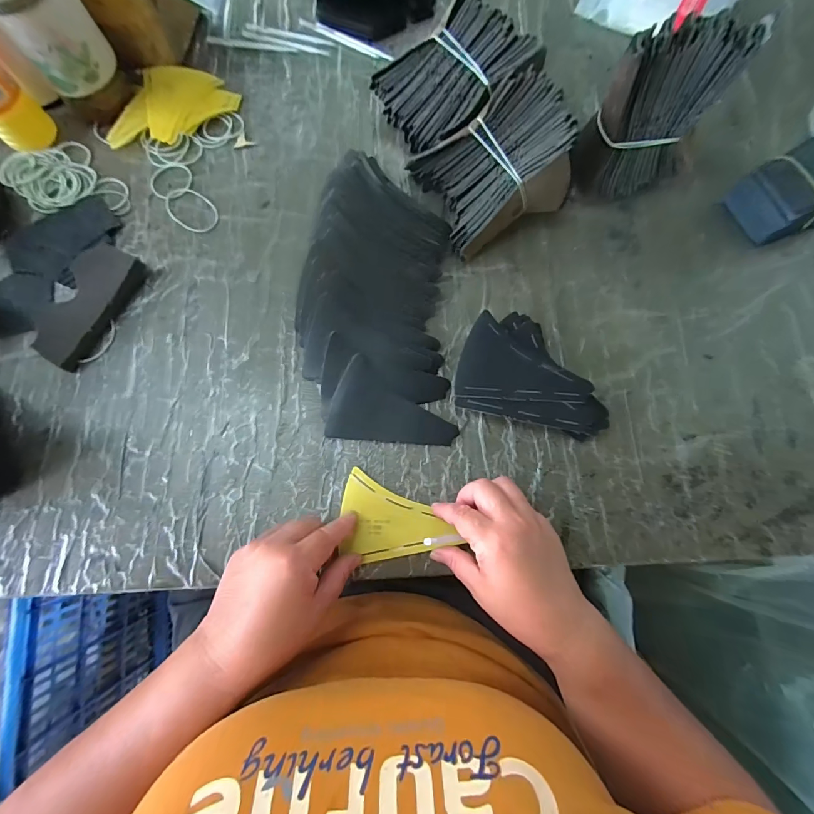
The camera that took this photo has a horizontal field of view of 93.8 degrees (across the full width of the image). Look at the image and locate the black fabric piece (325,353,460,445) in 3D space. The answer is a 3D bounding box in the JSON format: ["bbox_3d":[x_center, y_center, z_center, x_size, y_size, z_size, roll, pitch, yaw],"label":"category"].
[{"bbox_3d":[-0.013,-0.004,0.369,0.121,0.010,0.076,6,78,0],"label":"black fabric piece"}]

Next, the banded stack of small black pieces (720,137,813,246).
[{"bbox_3d":[0.414,-0.230,0.411,0.099,0.049,0.082,-23,80,-6],"label":"banded stack of small black pieces"}]

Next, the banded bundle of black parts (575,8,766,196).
[{"bbox_3d":[0.243,-0.284,0.376,0.109,0.137,0.069,-24,80,-6],"label":"banded bundle of black parts"}]

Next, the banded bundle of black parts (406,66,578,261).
[{"bbox_3d":[0.098,-0.248,0.404,0.150,0.075,0.120,-30,75,27],"label":"banded bundle of black parts"}]

